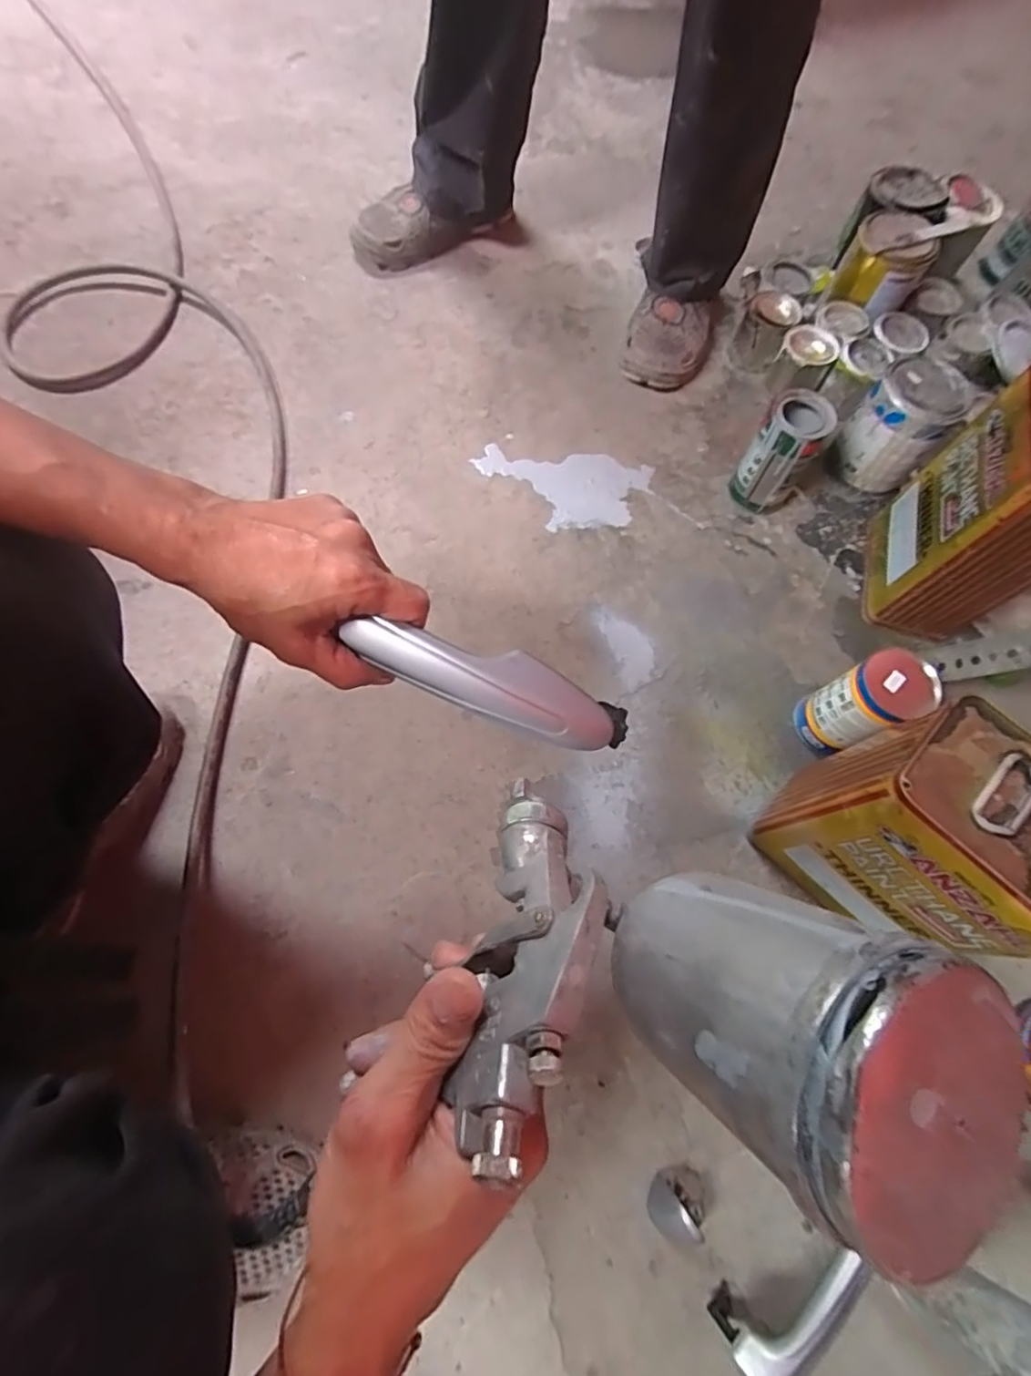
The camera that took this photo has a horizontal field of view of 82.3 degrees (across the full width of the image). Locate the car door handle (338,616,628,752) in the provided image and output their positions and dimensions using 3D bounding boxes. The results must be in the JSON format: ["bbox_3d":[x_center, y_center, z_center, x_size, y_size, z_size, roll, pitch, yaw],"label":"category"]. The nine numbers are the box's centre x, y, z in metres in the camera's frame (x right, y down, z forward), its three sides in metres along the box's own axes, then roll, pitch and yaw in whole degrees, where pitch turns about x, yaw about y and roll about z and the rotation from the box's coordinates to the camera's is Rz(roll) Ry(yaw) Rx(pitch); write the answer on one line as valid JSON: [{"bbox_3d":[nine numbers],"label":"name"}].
[{"bbox_3d":[-0.011,-0.001,0.329,0.162,0.022,0.040,21,69,-8],"label":"car door handle"}]

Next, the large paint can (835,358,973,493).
[{"bbox_3d":[0.475,-0.323,0.742,0.115,0.136,0.103,-43,77,-16],"label":"large paint can"}]

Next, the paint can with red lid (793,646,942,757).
[{"bbox_3d":[0.351,0.019,0.606,0.063,0.141,0.067,1,70,-3],"label":"paint can with red lid"}]

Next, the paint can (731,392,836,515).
[{"bbox_3d":[0.323,-0.282,0.725,0.072,0.130,0.078,40,73,11],"label":"paint can"}]

